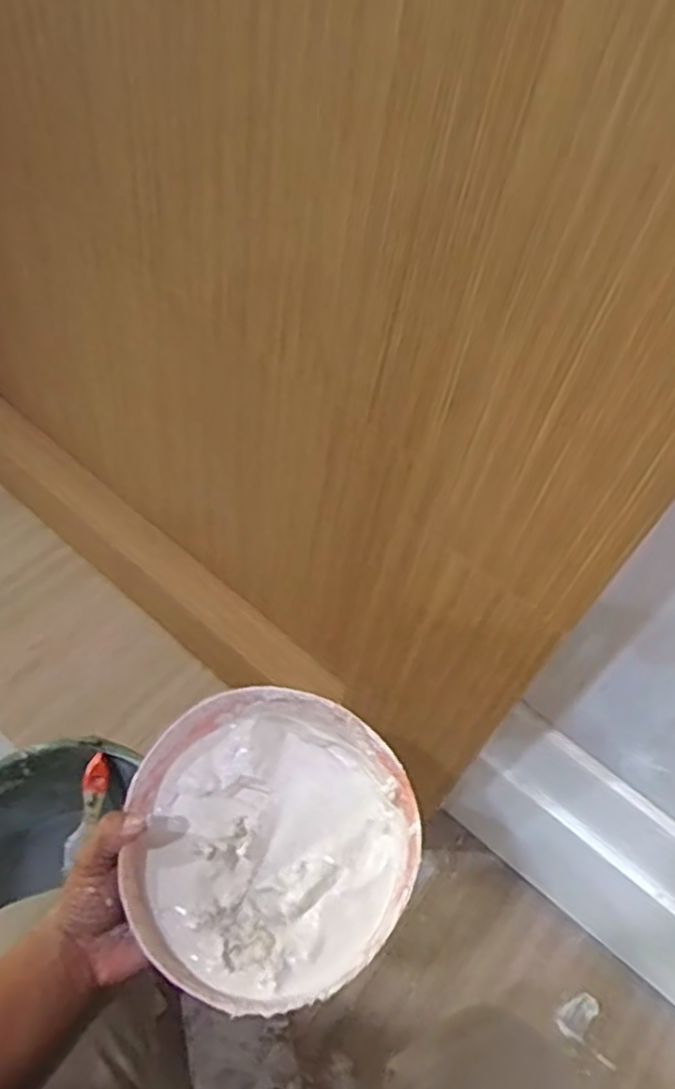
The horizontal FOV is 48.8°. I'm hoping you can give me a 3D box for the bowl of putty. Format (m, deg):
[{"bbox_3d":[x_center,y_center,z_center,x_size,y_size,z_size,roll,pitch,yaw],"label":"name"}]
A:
[{"bbox_3d":[-0.053,0.215,0.542,0.203,0.064,0.199,2,55,-3],"label":"bowl of putty"}]

